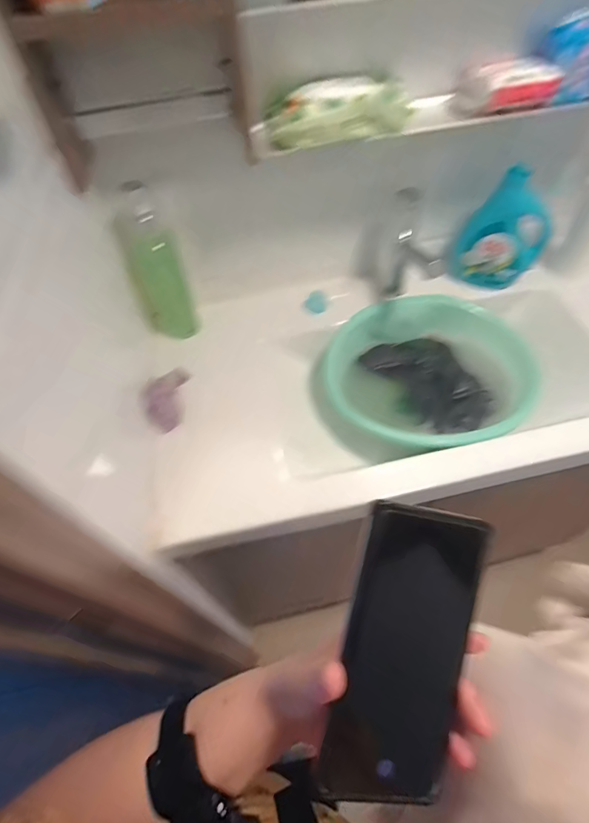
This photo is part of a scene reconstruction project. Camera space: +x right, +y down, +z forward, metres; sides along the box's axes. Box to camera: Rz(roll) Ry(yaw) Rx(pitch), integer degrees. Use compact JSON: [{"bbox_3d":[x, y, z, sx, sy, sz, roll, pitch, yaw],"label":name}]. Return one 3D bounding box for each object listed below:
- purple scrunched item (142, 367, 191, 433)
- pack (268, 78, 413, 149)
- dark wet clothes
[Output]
[{"bbox_3d":[-0.225,-0.023,0.691,0.069,0.019,0.128,23,52,-28],"label":"purple scrunched item"},{"bbox_3d":[0.063,-0.421,0.563,0.201,0.054,0.079,-13,54,-6],"label":"pack"},{"bbox_3d":[0.269,-0.048,0.815,0.132,0.095,0.257,-29,58,-17],"label":"dark wet clothes"}]

